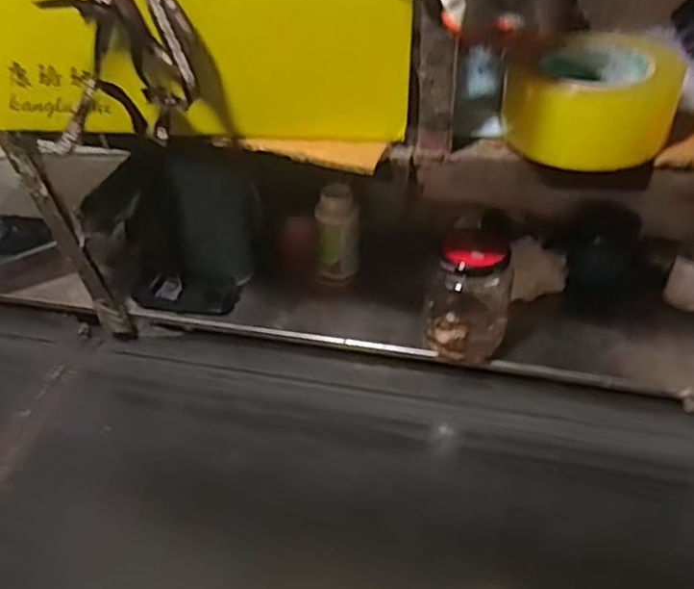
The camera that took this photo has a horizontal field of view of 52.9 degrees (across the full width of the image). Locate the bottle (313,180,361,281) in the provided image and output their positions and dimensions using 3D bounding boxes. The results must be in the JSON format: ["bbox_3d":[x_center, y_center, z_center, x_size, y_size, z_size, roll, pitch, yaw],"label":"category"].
[{"bbox_3d":[-0.011,-0.065,0.795,0.050,0.112,0.040,-1,42,2],"label":"bottle"}]

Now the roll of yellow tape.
[{"bbox_3d":[0.176,-0.145,0.502,0.113,0.058,0.119,-1,42,1],"label":"roll of yellow tape"}]

